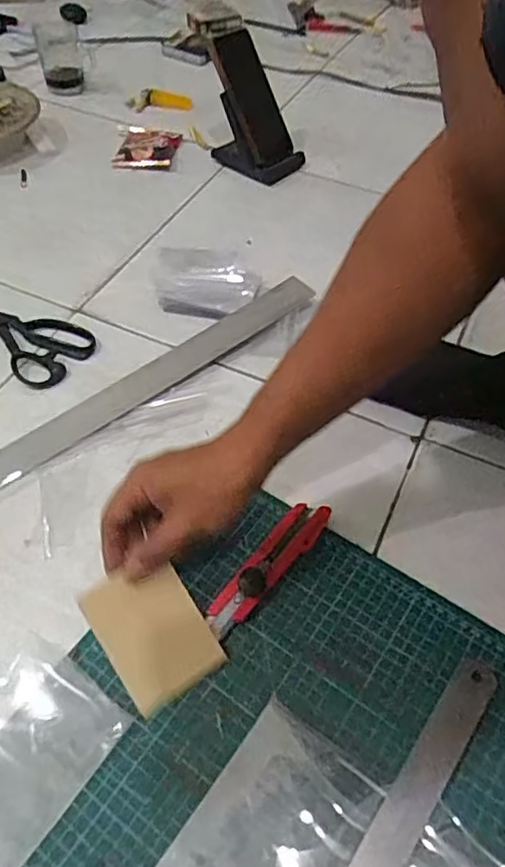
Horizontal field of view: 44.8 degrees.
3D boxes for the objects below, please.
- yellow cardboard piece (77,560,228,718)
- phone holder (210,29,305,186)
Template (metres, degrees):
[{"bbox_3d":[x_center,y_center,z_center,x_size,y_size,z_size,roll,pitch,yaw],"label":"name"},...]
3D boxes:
[{"bbox_3d":[-0.071,0.140,0.440,0.070,0.009,0.094,-29,83,-22],"label":"yellow cardboard piece"},{"bbox_3d":[0.005,-0.453,0.853,0.108,0.137,0.126,-31,60,-24],"label":"phone holder"}]

